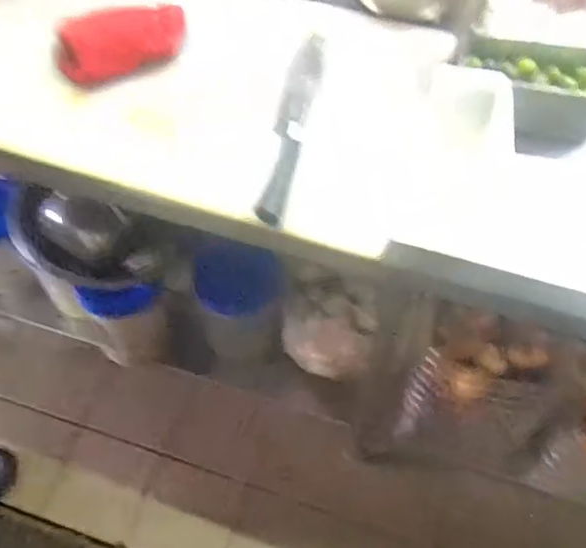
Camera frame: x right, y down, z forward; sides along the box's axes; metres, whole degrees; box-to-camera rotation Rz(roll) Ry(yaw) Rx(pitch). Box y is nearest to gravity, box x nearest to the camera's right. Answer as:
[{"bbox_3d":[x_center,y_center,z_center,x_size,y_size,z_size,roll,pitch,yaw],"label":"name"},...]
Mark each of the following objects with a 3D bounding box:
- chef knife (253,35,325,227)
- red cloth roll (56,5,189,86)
[{"bbox_3d":[0.000,-0.170,0.680,0.039,0.027,0.288,8,58,5],"label":"chef knife"},{"bbox_3d":[-0.195,-0.271,0.722,0.157,0.045,0.065,-24,60,-14],"label":"red cloth roll"}]

